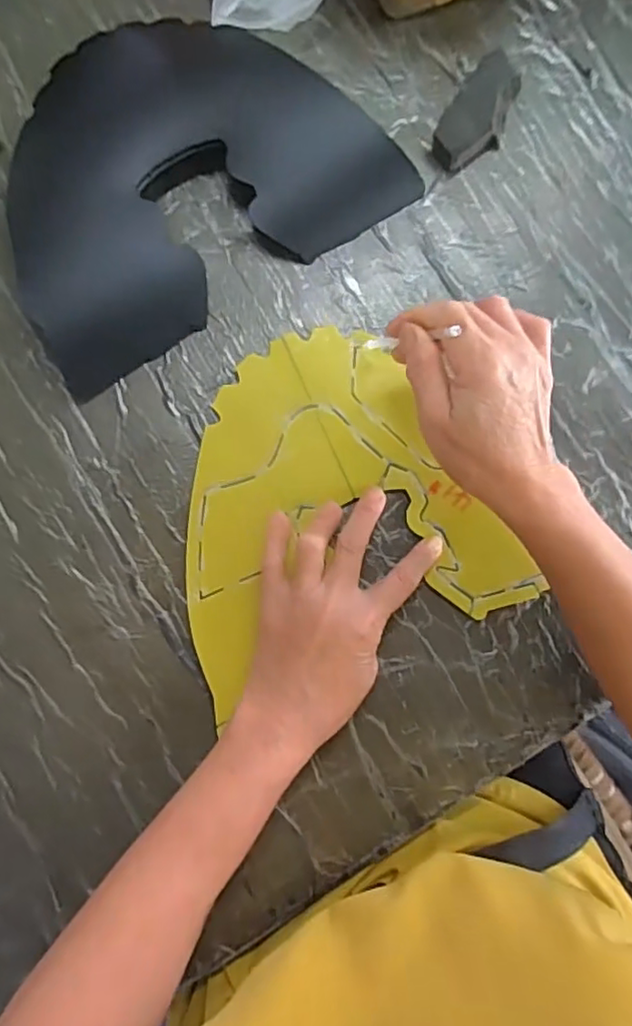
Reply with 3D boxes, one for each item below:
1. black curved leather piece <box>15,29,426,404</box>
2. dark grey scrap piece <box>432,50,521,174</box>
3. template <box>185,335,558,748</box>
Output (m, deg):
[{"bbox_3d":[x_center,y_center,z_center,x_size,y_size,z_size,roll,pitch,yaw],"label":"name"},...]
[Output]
[{"bbox_3d":[-0.099,-0.232,0.411,0.262,0.023,0.202,-32,87,-4],"label":"black curved leather piece"},{"bbox_3d":[0.114,-0.276,0.427,0.038,0.018,0.081,35,85,1],"label":"dark grey scrap piece"},{"bbox_3d":[0.003,-0.006,0.404,0.211,0.010,0.213,-22,85,-4],"label":"template"}]

